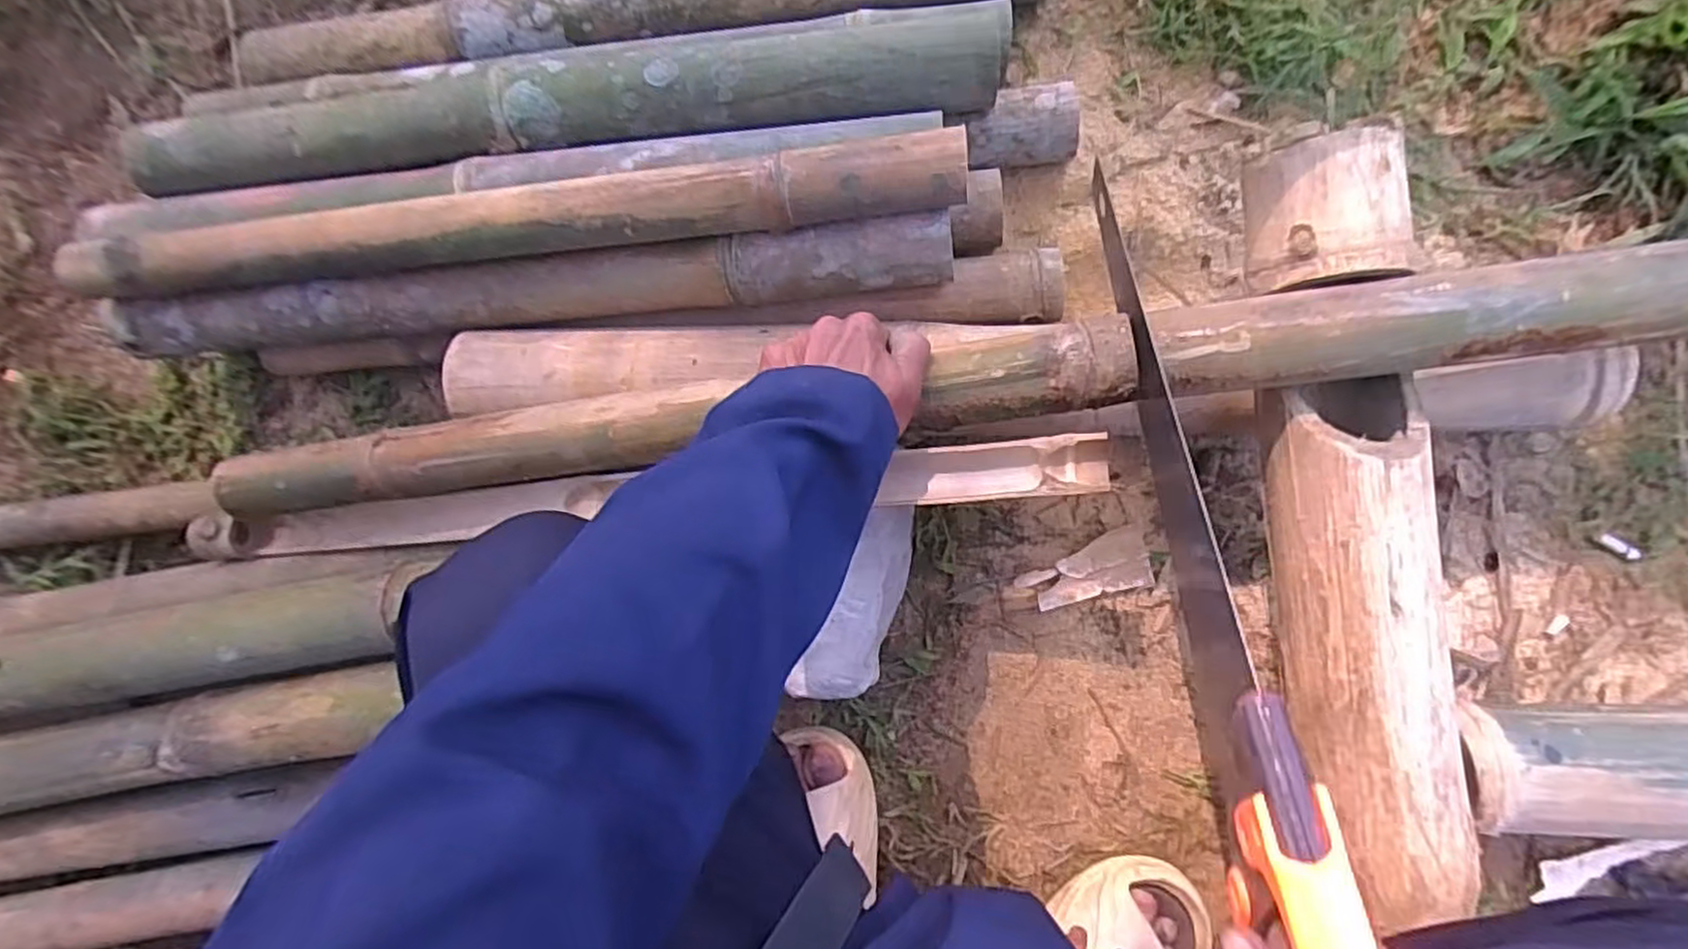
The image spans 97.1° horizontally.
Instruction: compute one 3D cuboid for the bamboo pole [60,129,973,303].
[{"bbox_3d":[-0.245,-0.184,0.525,0.658,0.048,0.069,-5,82,5],"label":"bamboo pole"}]

